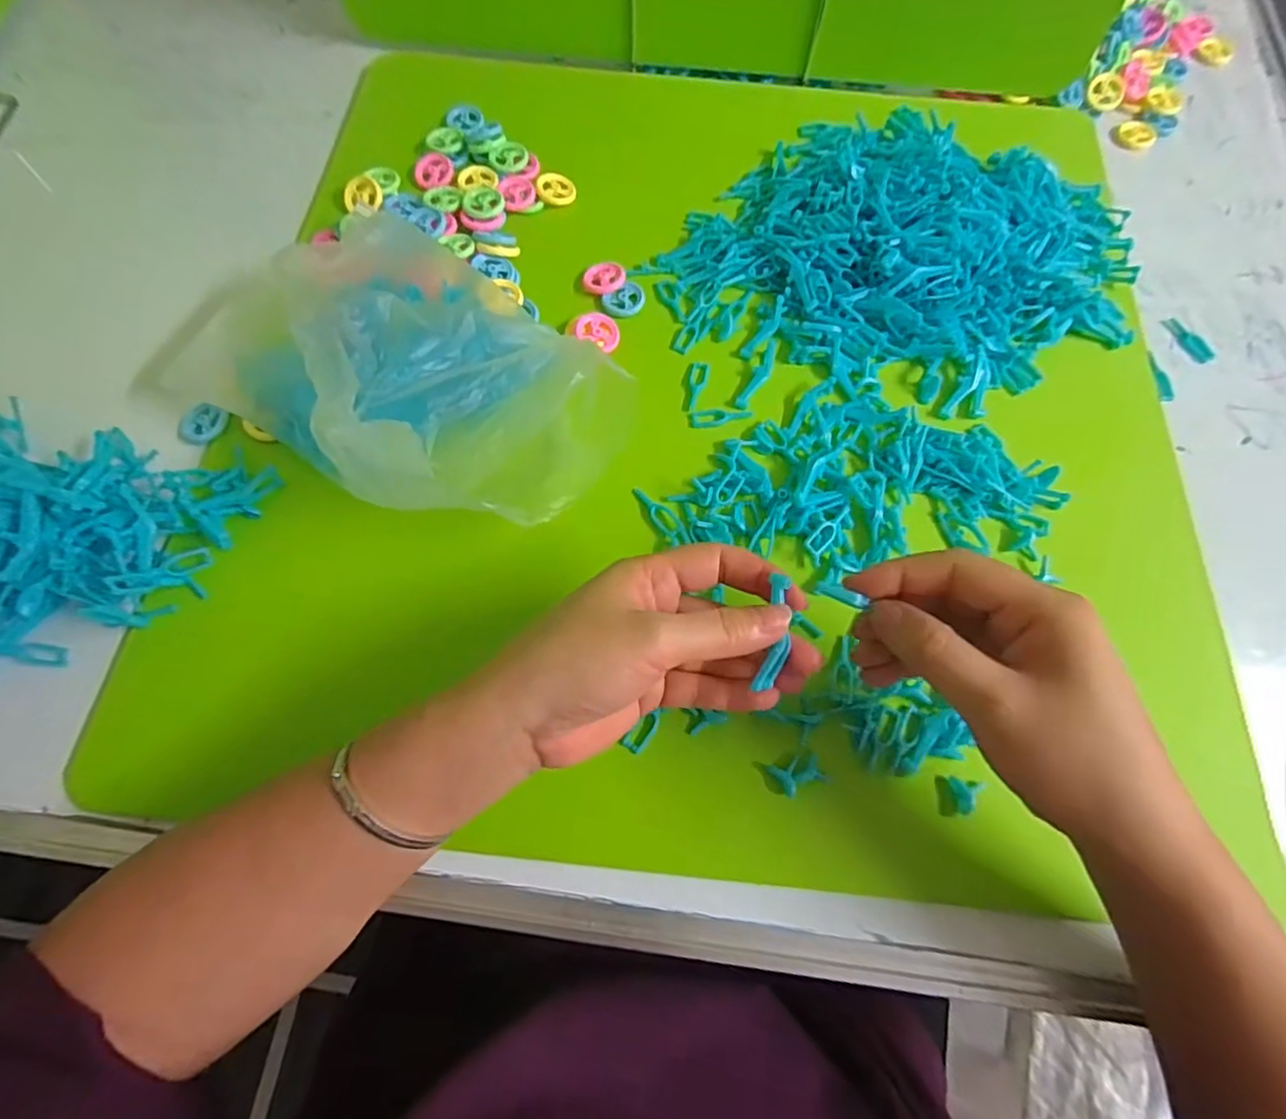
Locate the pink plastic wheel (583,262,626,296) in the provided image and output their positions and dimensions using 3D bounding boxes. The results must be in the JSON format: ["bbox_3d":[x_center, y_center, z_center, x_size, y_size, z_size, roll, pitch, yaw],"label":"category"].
[{"bbox_3d":[-0.027,-0.197,0.434,0.028,0.007,0.026,1,66,-2],"label":"pink plastic wheel"}]

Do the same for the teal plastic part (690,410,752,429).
[{"bbox_3d":[0.050,-0.091,0.400,0.039,0.004,0.011,-5,66,-4],"label":"teal plastic part"}]

